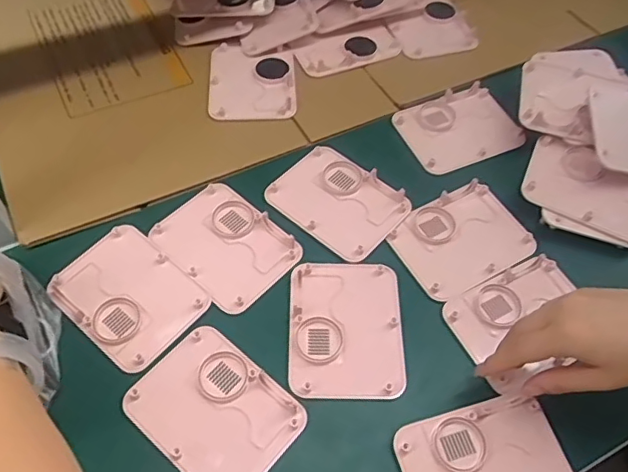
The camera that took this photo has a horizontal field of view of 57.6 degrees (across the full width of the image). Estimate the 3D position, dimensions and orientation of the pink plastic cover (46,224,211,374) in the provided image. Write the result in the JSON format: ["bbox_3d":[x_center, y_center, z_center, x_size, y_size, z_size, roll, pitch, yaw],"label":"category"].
[{"bbox_3d":[-0.165,0.051,0.507,0.123,0.006,0.095,37,62,19],"label":"pink plastic cover"}]

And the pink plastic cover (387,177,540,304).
[{"bbox_3d":[0.142,0.001,0.554,0.124,0.008,0.092,-26,62,-19],"label":"pink plastic cover"}]

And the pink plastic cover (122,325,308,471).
[{"bbox_3d":[-0.079,0.139,0.455,0.125,0.008,0.096,37,62,19],"label":"pink plastic cover"}]

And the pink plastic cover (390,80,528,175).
[{"bbox_3d":[0.163,-0.122,0.634,0.130,0.014,0.092,-20,60,-15],"label":"pink plastic cover"}]

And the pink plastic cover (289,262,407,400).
[{"bbox_3d":[0.028,0.078,0.500,0.096,0.008,0.125,1,57,-3],"label":"pink plastic cover"}]

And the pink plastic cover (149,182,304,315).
[{"bbox_3d":[-0.083,0.006,0.541,0.125,0.006,0.093,39,63,20],"label":"pink plastic cover"}]

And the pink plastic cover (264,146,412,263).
[{"bbox_3d":[0.024,-0.037,0.571,0.124,0.008,0.095,36,62,19],"label":"pink plastic cover"}]

